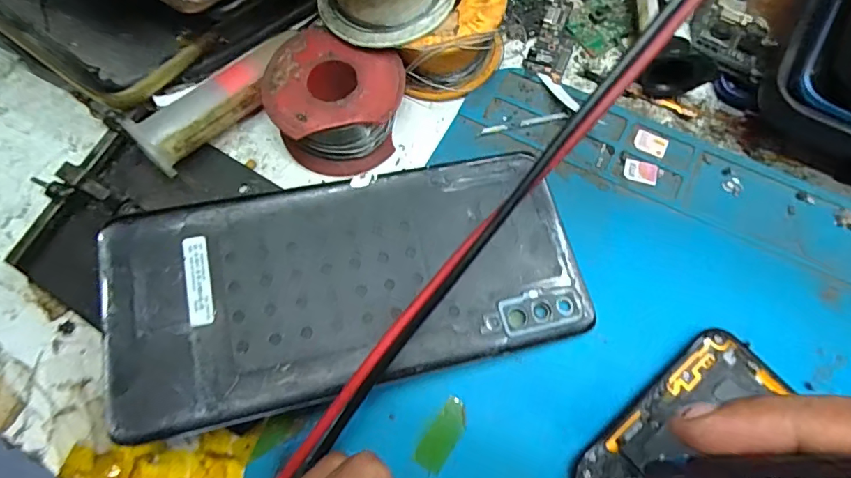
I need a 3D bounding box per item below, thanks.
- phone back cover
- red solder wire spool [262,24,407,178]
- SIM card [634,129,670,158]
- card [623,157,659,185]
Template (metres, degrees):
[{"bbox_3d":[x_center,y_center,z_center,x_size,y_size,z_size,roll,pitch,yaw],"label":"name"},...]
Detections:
[{"bbox_3d":[-0.023,0.013,0.167,0.155,0.004,0.070,-11,72,-12],"label":"phone back cover"},{"bbox_3d":[-0.035,-0.051,0.191,0.050,0.025,0.045,21,73,9],"label":"red solder wire spool"},{"bbox_3d":[0.090,-0.038,0.197,0.012,0.004,0.010,23,74,7],"label":"SIM card"},{"bbox_3d":[0.085,-0.026,0.193,0.013,0.004,0.009,16,76,6],"label":"card"}]

